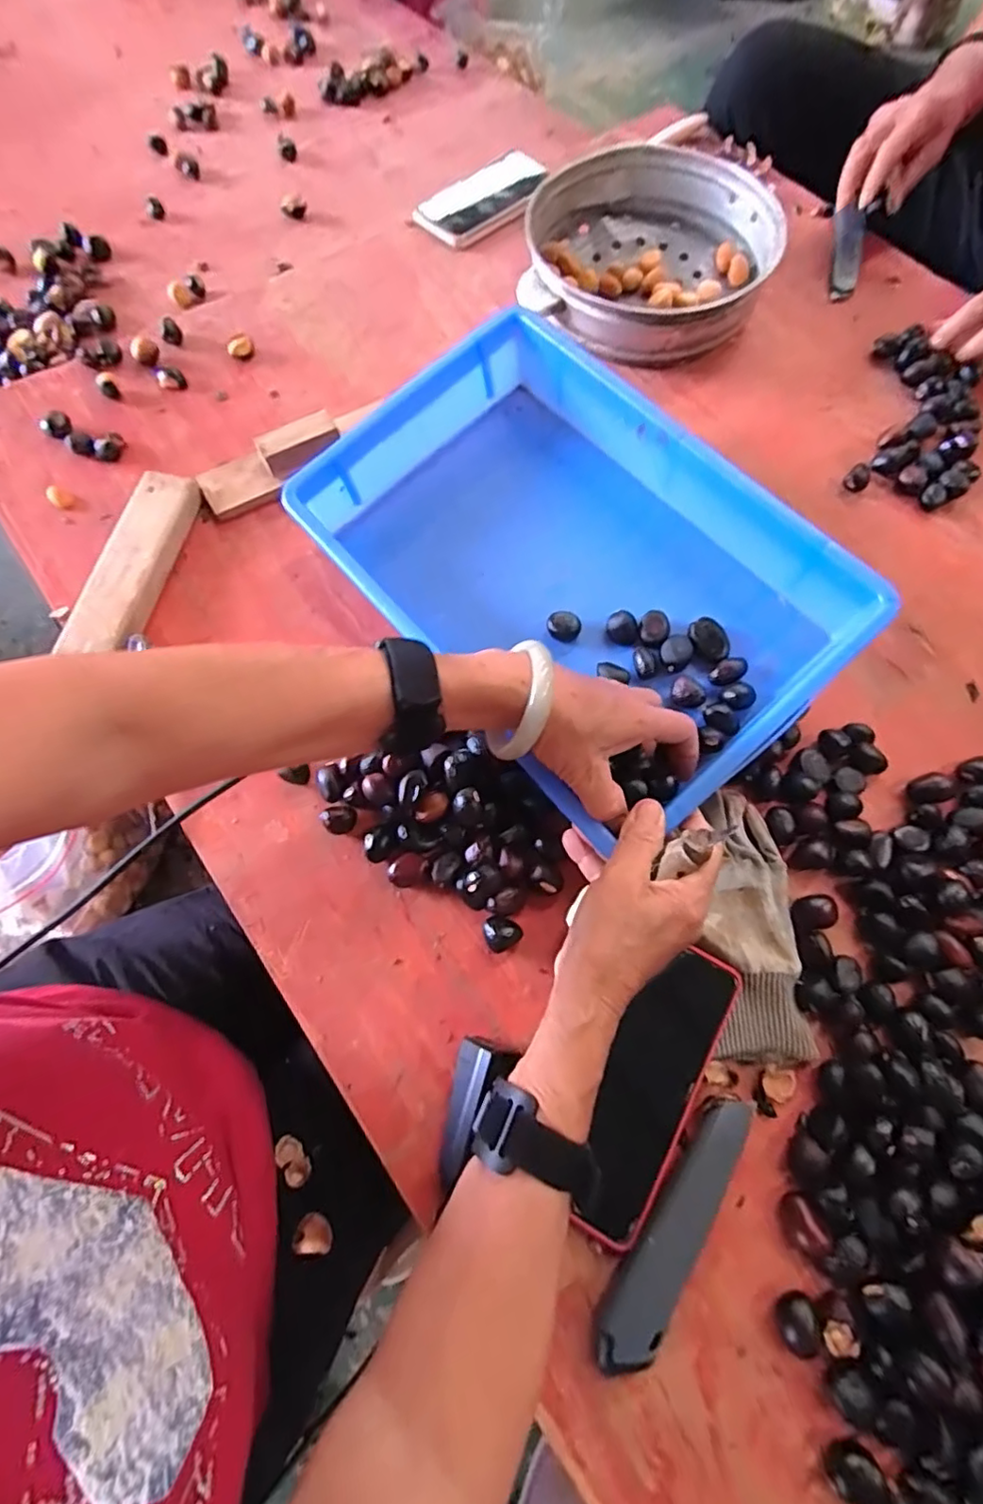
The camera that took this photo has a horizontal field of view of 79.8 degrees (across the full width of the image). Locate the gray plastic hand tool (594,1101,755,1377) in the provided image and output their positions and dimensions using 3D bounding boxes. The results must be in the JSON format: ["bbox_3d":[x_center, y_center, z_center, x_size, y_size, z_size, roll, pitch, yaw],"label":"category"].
[{"bbox_3d":[0.103,0.263,0.325,0.034,0.023,0.144,34,72,12],"label":"gray plastic hand tool"}]

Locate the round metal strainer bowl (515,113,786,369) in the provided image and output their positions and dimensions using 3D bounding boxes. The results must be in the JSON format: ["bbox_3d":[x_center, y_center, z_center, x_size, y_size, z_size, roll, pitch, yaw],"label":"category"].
[{"bbox_3d":[0.154,-0.498,0.591,0.228,0.069,0.239,0,68,0],"label":"round metal strainer bowl"}]

